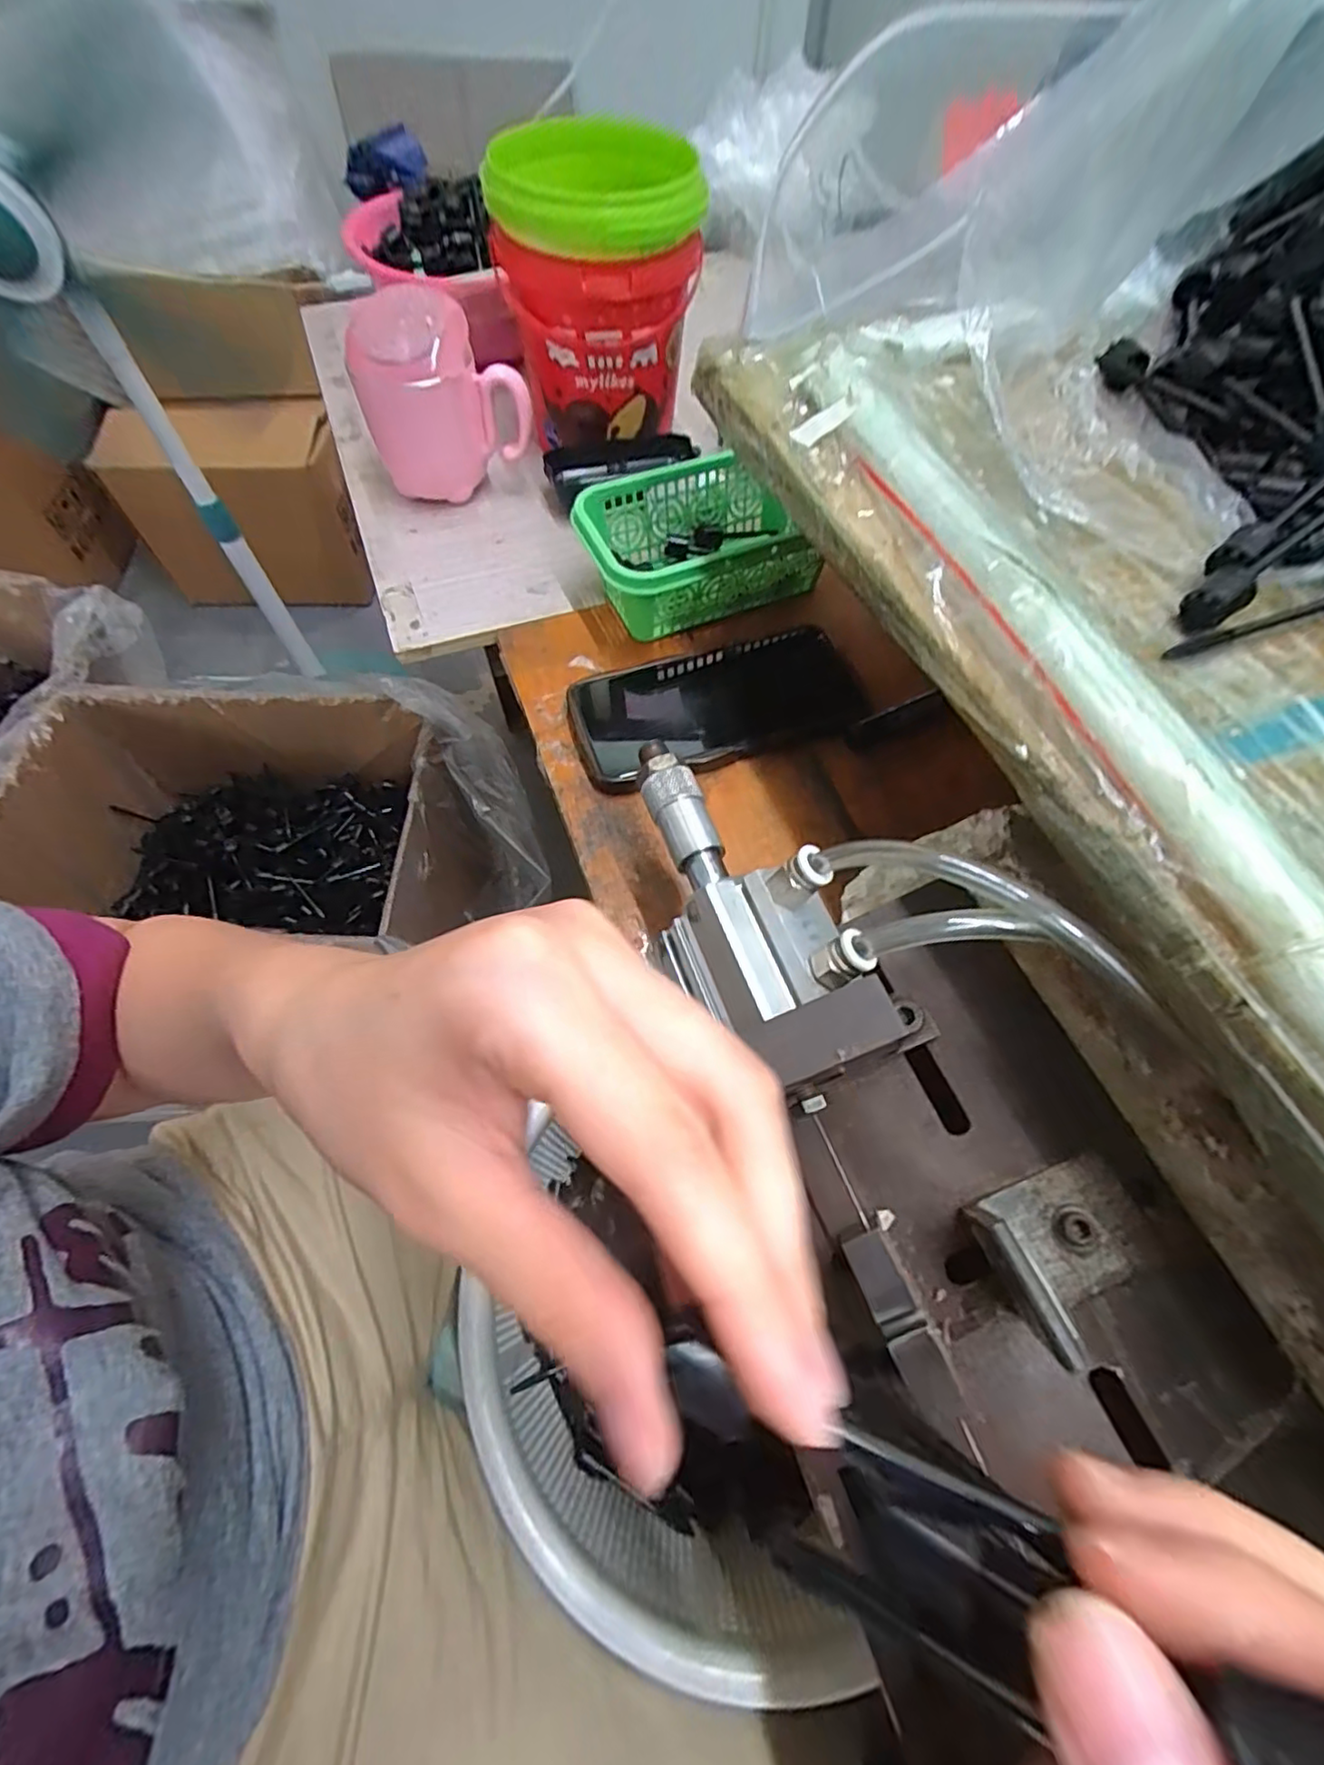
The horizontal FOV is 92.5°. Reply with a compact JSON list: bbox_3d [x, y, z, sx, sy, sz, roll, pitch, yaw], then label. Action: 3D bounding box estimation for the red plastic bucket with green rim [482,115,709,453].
[{"bbox_3d":[-0.045,-0.401,0.447,0.129,0.153,0.146,-9,63,-6],"label":"red plastic bucket with green rim"}]

